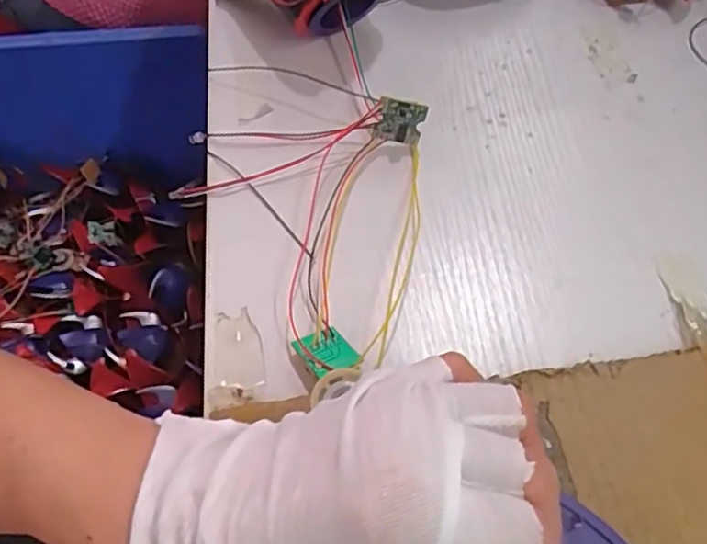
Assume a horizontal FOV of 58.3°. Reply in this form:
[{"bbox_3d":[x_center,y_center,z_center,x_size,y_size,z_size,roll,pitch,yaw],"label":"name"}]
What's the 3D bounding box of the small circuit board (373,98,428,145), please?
[{"bbox_3d":[0.024,-0.078,0.329,0.024,0.024,0.004,11,43,-3],"label":"small circuit board"}]

